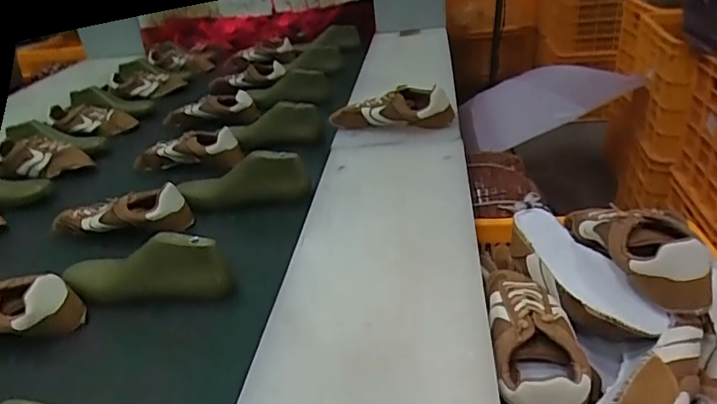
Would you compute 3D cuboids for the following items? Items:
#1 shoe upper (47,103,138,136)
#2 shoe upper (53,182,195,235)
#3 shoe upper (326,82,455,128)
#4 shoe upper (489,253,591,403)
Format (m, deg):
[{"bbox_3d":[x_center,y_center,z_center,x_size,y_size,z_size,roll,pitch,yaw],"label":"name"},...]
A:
[{"bbox_3d":[-0.662,-0.211,1.343,0.217,0.070,0.094,0,30,12],"label":"shoe upper"},{"bbox_3d":[-0.393,0.021,0.889,0.230,0.068,0.068,-3,30,7],"label":"shoe upper"},{"bbox_3d":[0.055,-0.167,1.019,0.240,0.075,0.074,0,30,12],"label":"shoe upper"},{"bbox_3d":[0.193,0.149,0.619,0.086,0.070,0.240,-3,30,7],"label":"shoe upper"}]

